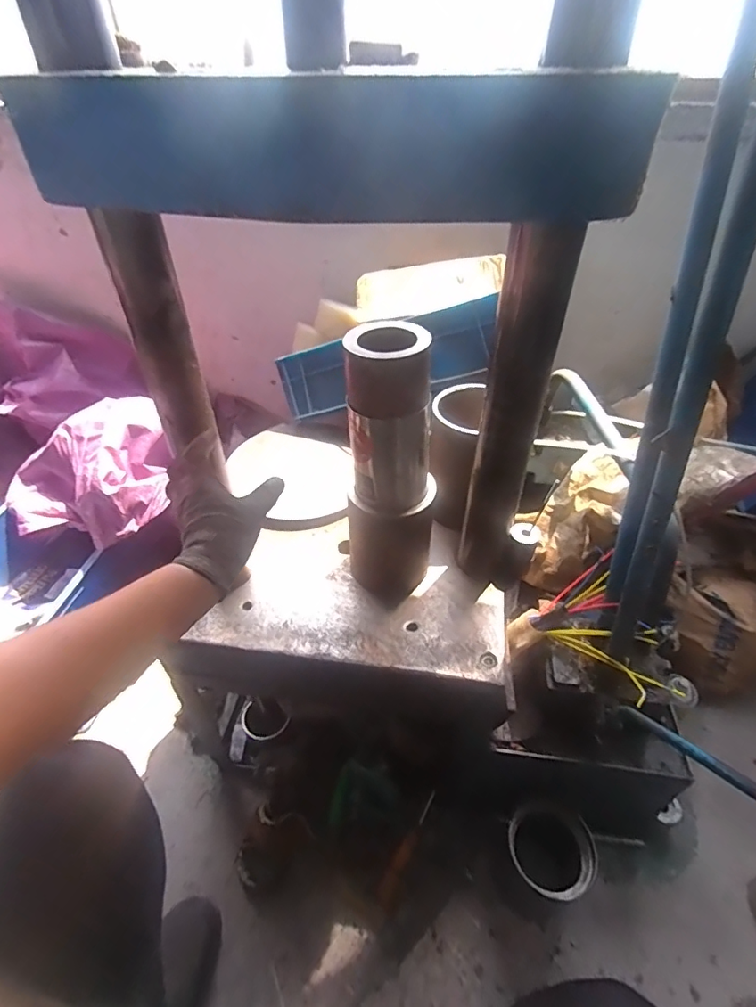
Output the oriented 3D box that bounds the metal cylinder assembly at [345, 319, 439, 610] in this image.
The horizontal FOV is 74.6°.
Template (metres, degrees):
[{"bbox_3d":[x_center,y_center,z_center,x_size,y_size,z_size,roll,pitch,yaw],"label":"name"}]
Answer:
[{"bbox_3d":[0.015,-0.027,0.597,0.091,0.352,0.077,23,47,23],"label":"metal cylinder assembly"}]

